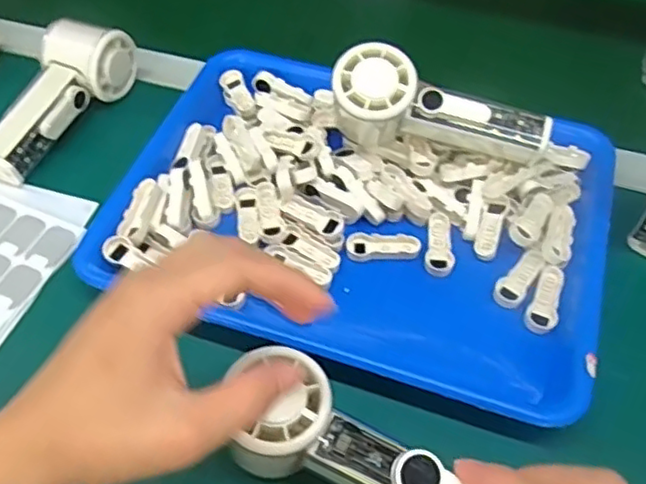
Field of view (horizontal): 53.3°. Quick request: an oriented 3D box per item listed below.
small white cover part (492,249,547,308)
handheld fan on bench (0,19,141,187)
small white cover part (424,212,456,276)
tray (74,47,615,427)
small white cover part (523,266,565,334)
[{"bbox_3d":[0.133,0.025,0.434,0.019,0.004,0.046,35,73,23],"label":"small white cover part"},{"bbox_3d":[-0.220,-0.118,0.520,0.055,0.060,0.156,25,56,18],"label":"handheld fan on bench"},{"bbox_3d":[0.082,0.000,0.453,0.019,0.005,0.047,4,66,2],"label":"small white cover part"},{"bbox_3d":[0.027,-0.024,0.462,0.331,0.033,0.237,15,54,11],"label":"tray"},{"bbox_3d":[0.149,0.039,0.426,0.020,0.009,0.049,24,56,17],"label":"small white cover part"}]

